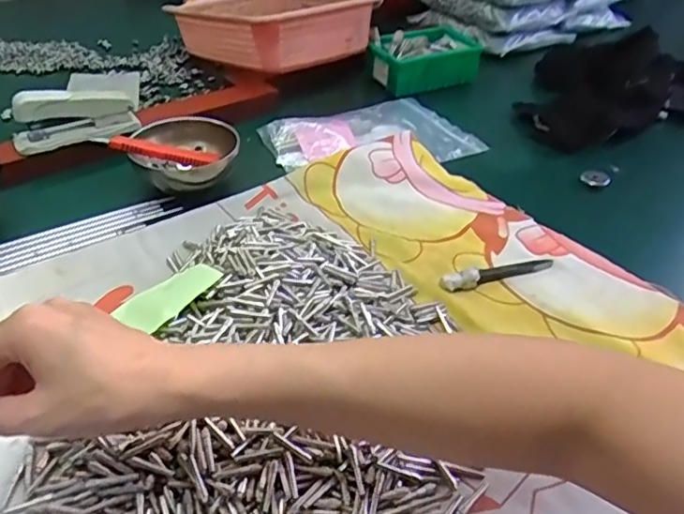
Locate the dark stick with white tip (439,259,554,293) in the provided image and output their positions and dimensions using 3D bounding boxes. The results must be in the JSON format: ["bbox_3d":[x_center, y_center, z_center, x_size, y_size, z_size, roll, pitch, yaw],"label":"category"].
[{"bbox_3d":[0.136,0.013,0.511,0.109,0.013,0.018,-12,41,-17],"label":"dark stick with white tip"}]

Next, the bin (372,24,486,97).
[{"bbox_3d":[0.123,-0.286,0.844,0.147,0.065,0.093,-20,44,-25],"label":"bin"}]

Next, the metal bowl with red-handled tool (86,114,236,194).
[{"bbox_3d":[-0.164,-0.104,0.600,0.113,0.050,0.097,14,40,14],"label":"metal bowl with red-handled tool"}]

